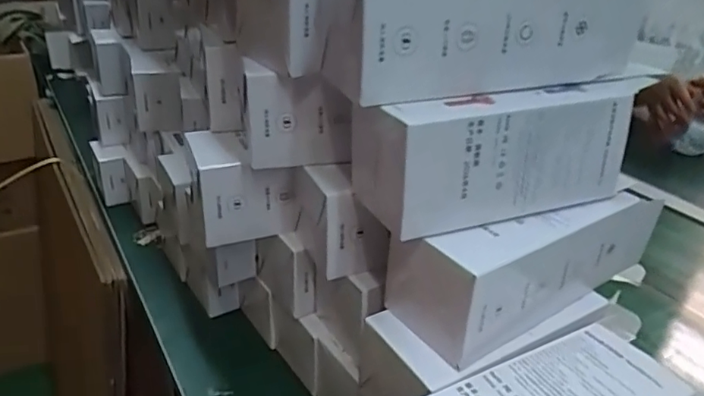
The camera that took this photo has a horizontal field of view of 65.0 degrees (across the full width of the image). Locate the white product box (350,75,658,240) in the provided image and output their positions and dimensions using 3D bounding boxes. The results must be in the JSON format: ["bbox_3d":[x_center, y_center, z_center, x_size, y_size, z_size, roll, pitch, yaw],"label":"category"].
[{"bbox_3d":[0.099,-0.033,0.350,0.180,0.073,0.057,-8,30,-20],"label":"white product box"}]

